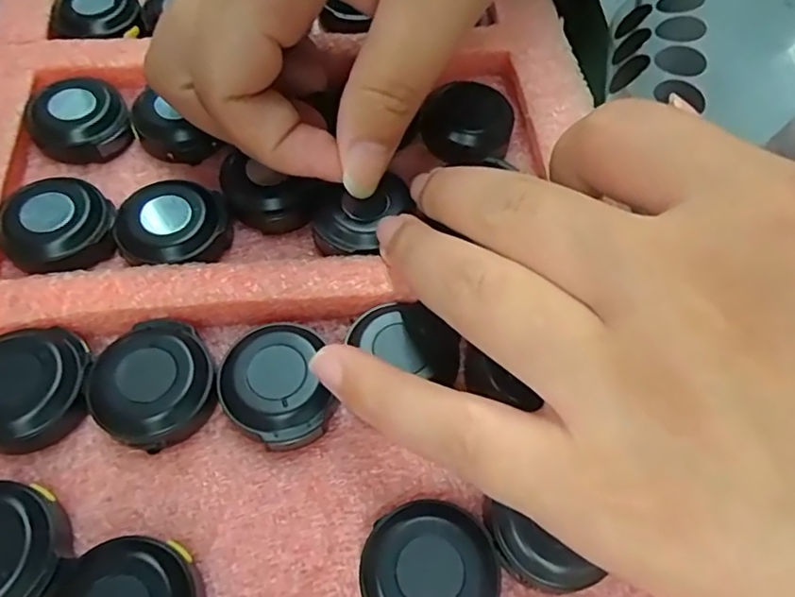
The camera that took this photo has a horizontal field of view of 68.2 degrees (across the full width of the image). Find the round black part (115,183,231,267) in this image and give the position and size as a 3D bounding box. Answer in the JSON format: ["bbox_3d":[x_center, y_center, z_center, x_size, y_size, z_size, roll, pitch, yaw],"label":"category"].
[{"bbox_3d":[-0.064,-0.020,0.169,0.031,0.011,0.027,-8,60,-8],"label":"round black part"}]

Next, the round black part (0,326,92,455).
[{"bbox_3d":[-0.089,0.021,0.143,0.027,0.015,0.027,2,59,-3],"label":"round black part"}]

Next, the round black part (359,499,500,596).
[{"bbox_3d":[0.007,0.060,0.128,0.029,0.012,0.028,2,59,-3],"label":"round black part"}]

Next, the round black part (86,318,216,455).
[{"bbox_3d":[-0.060,0.021,0.146,0.028,0.012,0.030,2,59,-3],"label":"round black part"}]

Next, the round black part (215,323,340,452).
[{"bbox_3d":[-0.030,0.023,0.147,0.026,0.012,0.031,-12,61,-11],"label":"round black part"}]

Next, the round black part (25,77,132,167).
[{"bbox_3d":[-0.102,-0.057,0.188,0.028,0.012,0.028,2,60,-4],"label":"round black part"}]

